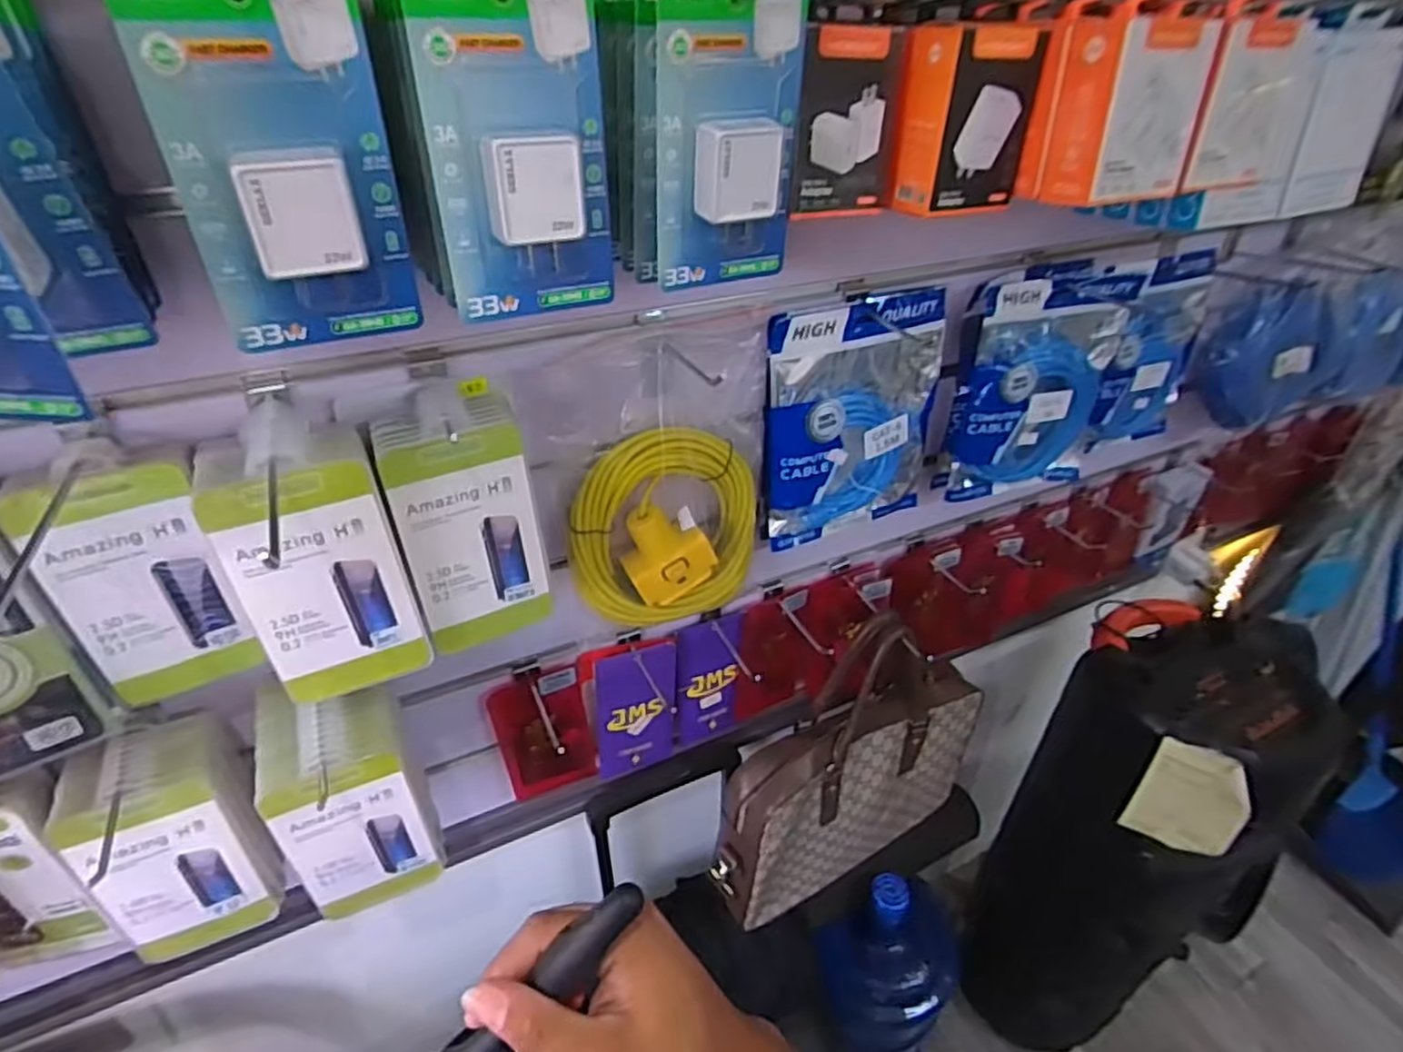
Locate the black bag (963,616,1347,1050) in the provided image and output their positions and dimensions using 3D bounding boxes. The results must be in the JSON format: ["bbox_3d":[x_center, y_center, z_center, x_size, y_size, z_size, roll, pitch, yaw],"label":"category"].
[{"bbox_3d":[0.636,0.514,1.114,0.268,0.802,0.247,-15,39,-21],"label":"black bag"}]

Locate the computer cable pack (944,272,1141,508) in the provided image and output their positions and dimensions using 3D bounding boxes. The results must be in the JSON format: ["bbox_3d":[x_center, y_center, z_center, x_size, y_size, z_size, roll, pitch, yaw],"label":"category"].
[{"bbox_3d":[0.338,-0.138,0.728,0.176,0.214,0.058,-15,39,-21],"label":"computer cable pack"}]

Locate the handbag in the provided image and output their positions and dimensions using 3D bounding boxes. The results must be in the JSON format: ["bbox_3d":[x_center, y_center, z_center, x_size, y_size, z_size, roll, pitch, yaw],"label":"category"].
[{"bbox_3d":[0.185,0.280,0.866,0.371,0.384,0.079,-20,41,-26],"label":"handbag"}]

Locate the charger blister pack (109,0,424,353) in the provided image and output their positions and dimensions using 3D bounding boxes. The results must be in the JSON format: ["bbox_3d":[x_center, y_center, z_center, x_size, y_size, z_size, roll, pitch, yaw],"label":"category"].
[{"bbox_3d":[-0.170,-0.145,0.302,0.083,0.144,0.026,-17,40,-23],"label":"charger blister pack"}]

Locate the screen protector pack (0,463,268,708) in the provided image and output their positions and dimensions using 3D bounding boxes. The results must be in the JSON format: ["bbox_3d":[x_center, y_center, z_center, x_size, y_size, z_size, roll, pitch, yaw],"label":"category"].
[{"bbox_3d":[-0.344,0.043,0.452,0.082,0.169,0.017,-21,41,-27],"label":"screen protector pack"}]

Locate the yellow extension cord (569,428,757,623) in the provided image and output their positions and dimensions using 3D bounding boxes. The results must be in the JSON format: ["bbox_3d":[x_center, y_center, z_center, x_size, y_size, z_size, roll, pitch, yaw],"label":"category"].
[{"bbox_3d":[-0.027,0.005,0.630,0.173,0.186,0.033,-13,38,-18],"label":"yellow extension cord"}]

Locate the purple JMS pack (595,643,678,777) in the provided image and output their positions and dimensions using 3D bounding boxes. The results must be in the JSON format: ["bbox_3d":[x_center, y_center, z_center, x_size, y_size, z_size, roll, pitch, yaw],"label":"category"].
[{"bbox_3d":[-0.065,0.197,0.752,0.087,0.171,0.025,-12,38,-17],"label":"purple JMS pack"}]

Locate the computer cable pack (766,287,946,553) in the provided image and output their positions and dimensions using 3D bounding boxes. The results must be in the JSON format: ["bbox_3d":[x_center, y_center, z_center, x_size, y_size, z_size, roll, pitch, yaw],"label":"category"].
[{"bbox_3d":[0.140,-0.094,0.664,0.173,0.221,0.042,-19,41,-25],"label":"computer cable pack"}]

